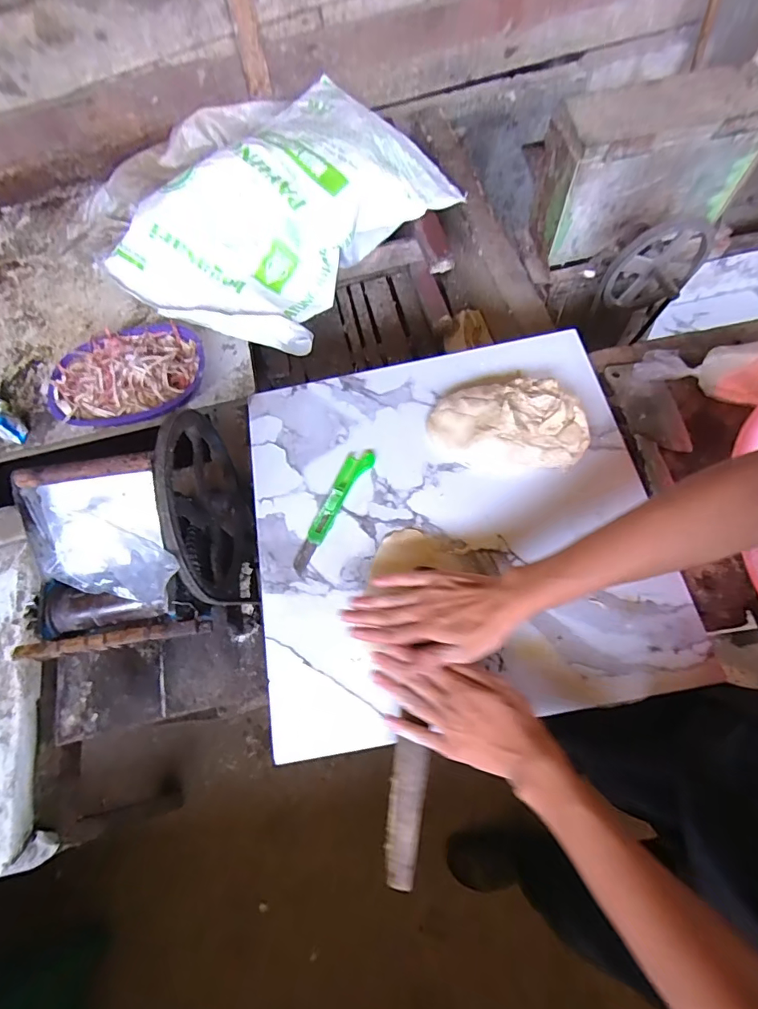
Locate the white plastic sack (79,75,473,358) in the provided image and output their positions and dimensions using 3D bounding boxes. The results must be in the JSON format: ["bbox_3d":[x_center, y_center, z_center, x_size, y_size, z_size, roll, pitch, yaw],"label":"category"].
[{"bbox_3d":[-0.197,-0.634,0.993,0.450,0.218,0.680,35,75,15],"label":"white plastic sack"}]

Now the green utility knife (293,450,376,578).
[{"bbox_3d":[-0.058,0.005,0.629,0.037,0.019,0.188,21,71,10],"label":"green utility knife"}]

